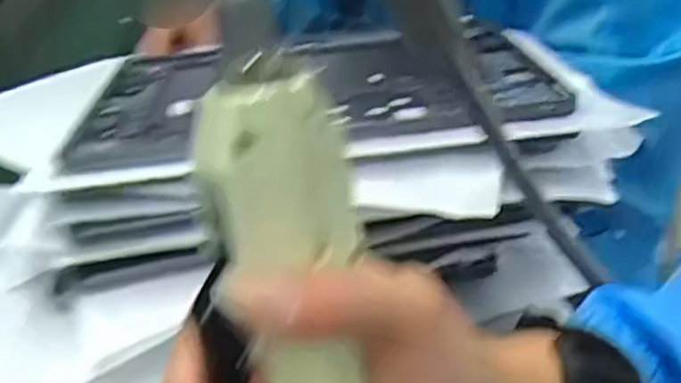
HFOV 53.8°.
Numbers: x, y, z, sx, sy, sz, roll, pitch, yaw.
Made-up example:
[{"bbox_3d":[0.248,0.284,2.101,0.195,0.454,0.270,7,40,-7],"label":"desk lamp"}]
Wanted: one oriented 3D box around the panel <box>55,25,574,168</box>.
[{"bbox_3d":[-0.017,-0.064,0.388,0.250,0.016,0.162,-7,28,-1],"label":"panel"}]

